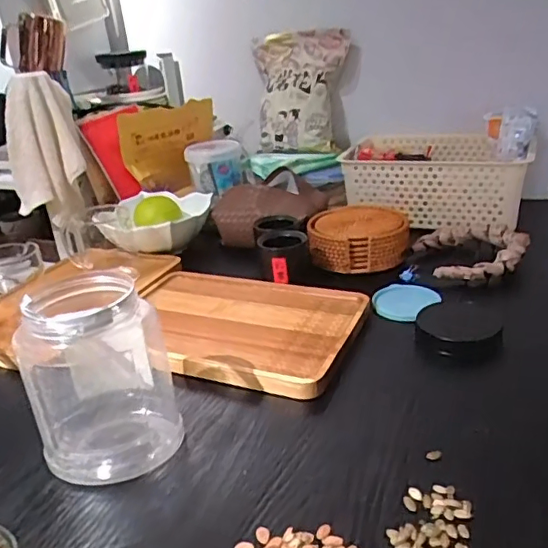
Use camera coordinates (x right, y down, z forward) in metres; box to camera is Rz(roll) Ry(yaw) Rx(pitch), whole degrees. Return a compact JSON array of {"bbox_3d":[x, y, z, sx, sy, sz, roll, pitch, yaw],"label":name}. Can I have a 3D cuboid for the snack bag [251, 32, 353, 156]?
[{"bbox_3d":[0.043,-0.349,1.074,0.198,0.229,0.059,4,-4,23],"label":"snack bag"}]

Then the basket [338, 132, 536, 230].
[{"bbox_3d":[0.279,-0.169,0.963,0.293,0.104,0.211,8,27,25],"label":"basket"}]

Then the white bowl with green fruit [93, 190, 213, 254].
[{"bbox_3d":[-0.191,-0.085,0.916,0.156,0.064,0.161,-4,25,2],"label":"white bowl with green fruit"}]

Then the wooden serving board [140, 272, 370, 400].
[{"bbox_3d":[-0.045,0.059,0.662,0.280,0.023,0.193,7,27,24],"label":"wooden serving board"}]

